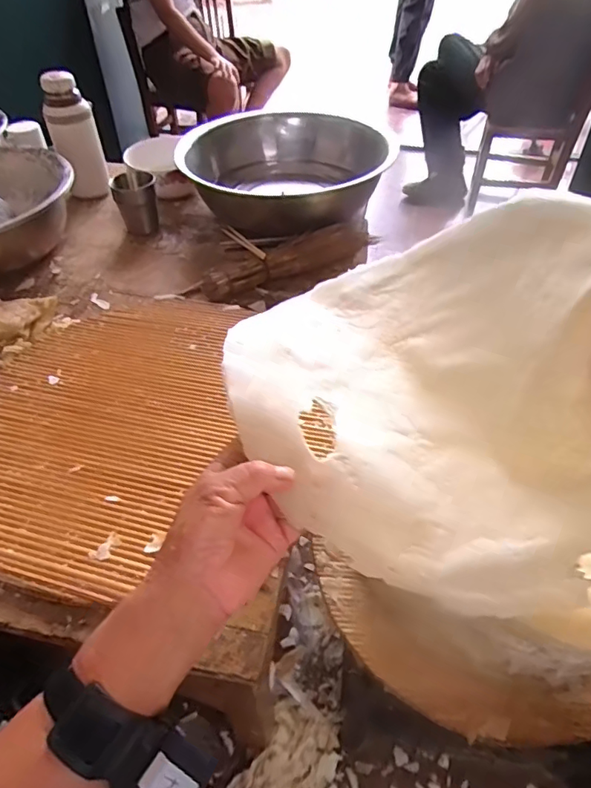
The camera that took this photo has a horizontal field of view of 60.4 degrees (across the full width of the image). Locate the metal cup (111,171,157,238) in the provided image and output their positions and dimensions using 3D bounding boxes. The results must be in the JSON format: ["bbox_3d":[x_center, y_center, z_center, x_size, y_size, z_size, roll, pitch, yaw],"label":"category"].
[{"bbox_3d":[-0.273,-0.332,0.890,0.068,0.092,0.068,0,47,0],"label":"metal cup"}]

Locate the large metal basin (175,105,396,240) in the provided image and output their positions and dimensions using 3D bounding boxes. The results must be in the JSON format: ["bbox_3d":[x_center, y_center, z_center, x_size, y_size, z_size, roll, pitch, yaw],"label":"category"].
[{"bbox_3d":[-0.027,-0.402,0.918,0.307,0.111,0.307,0,47,0],"label":"large metal basin"}]

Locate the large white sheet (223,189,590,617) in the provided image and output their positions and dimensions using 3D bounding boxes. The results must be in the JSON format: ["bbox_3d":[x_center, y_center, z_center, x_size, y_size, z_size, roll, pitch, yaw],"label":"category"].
[{"bbox_3d":[0.103,-0.034,0.375,0.290,0.135,0.327,-35,51,-25],"label":"large white sheet"}]

